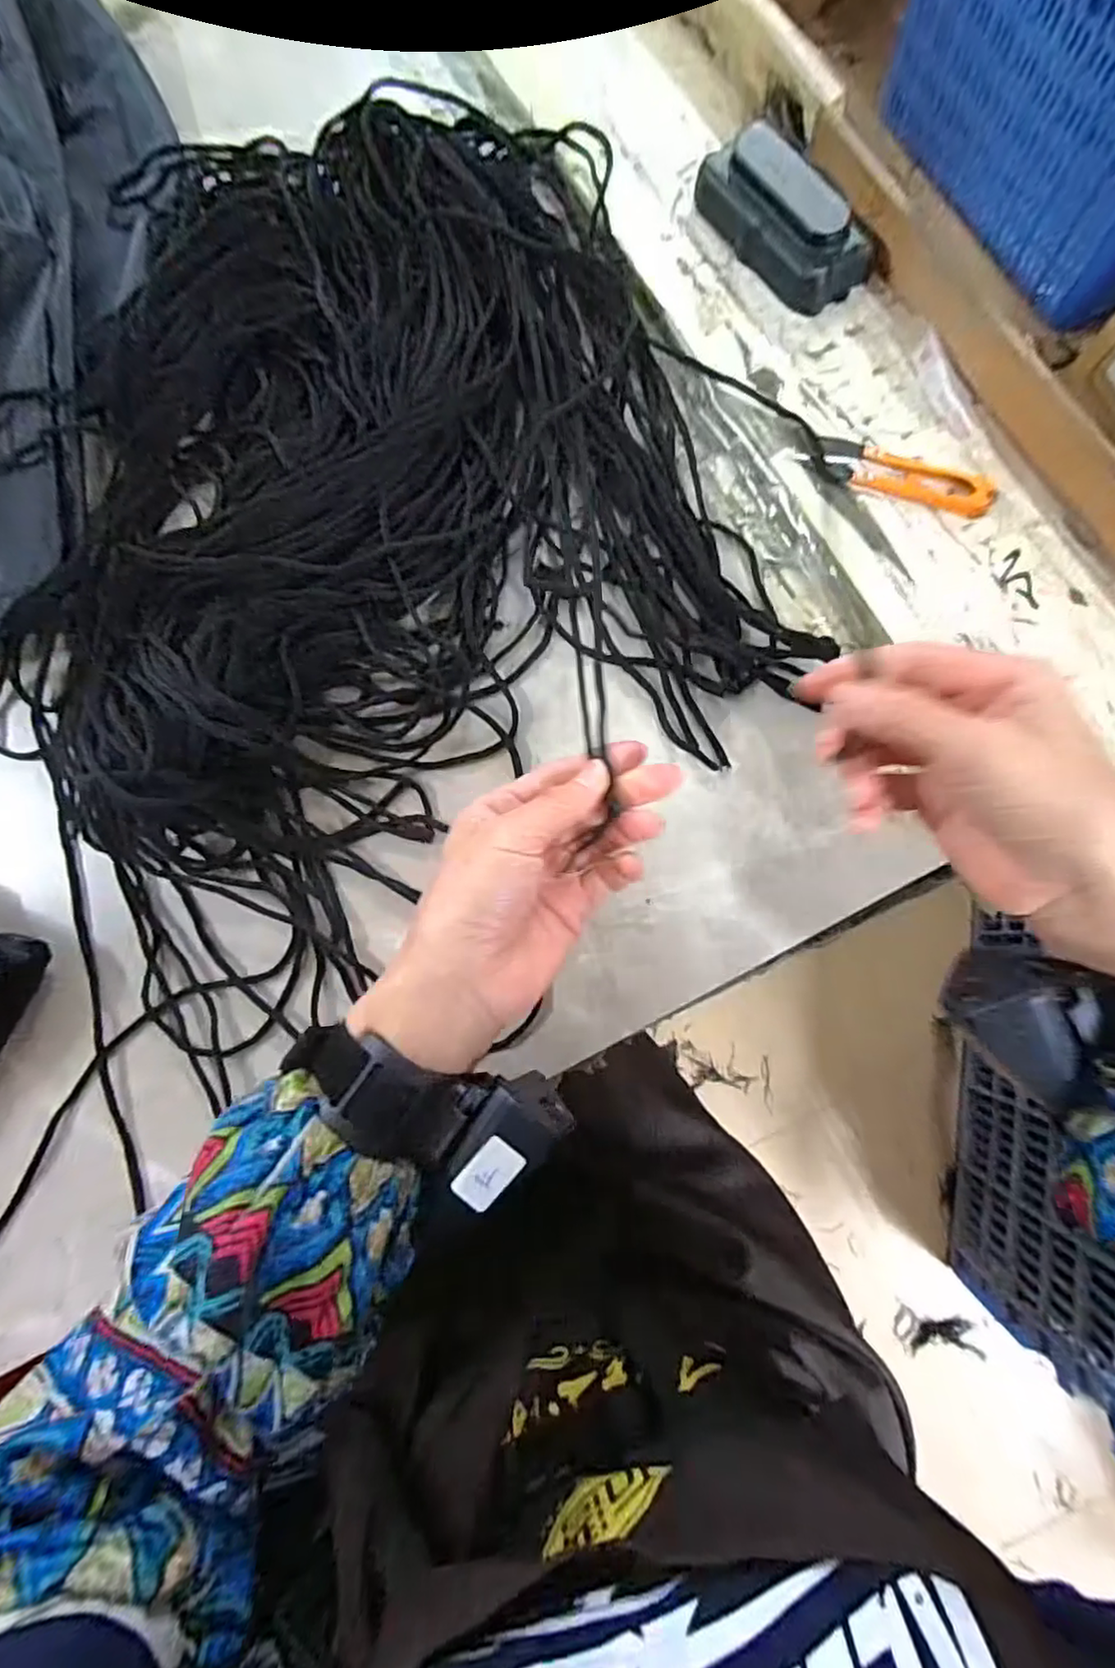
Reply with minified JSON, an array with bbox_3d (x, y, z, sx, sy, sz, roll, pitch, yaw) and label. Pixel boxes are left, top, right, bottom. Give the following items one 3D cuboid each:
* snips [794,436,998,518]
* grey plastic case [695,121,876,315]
[{"bbox_3d":[0.176,-0.188,0.333,0.095,0.013,0.026,19,84,8],"label":"snips"},{"bbox_3d":[0.123,-0.340,0.352,0.044,0.027,0.105,-36,80,-1],"label":"grey plastic case"}]

